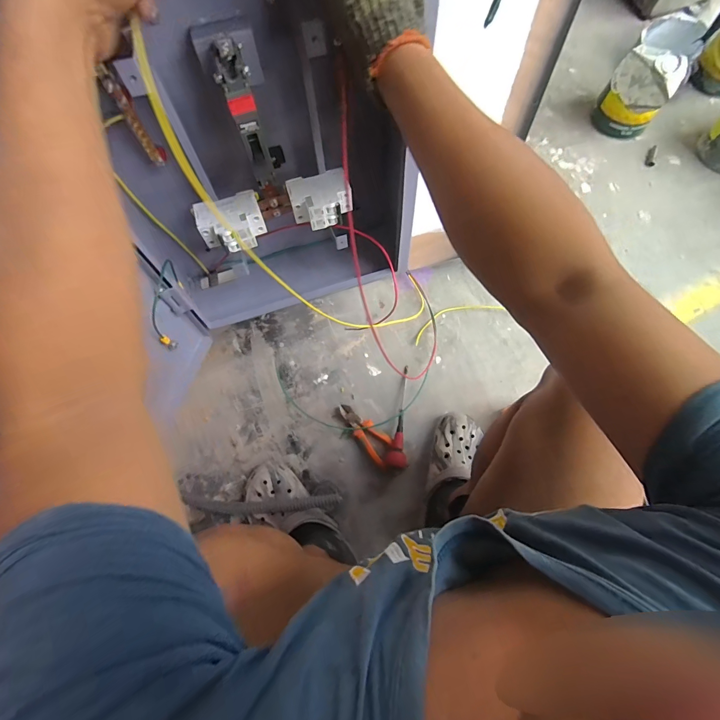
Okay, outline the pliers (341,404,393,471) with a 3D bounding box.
[{"bbox_3d":[0.016,0.147,0.717,0.050,0.018,0.152,-37,76,-11],"label":"pliers"}]

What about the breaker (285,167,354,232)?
[{"bbox_3d":[-0.054,-0.228,0.495,0.086,0.032,0.070,-16,73,-6],"label":"breaker"}]

